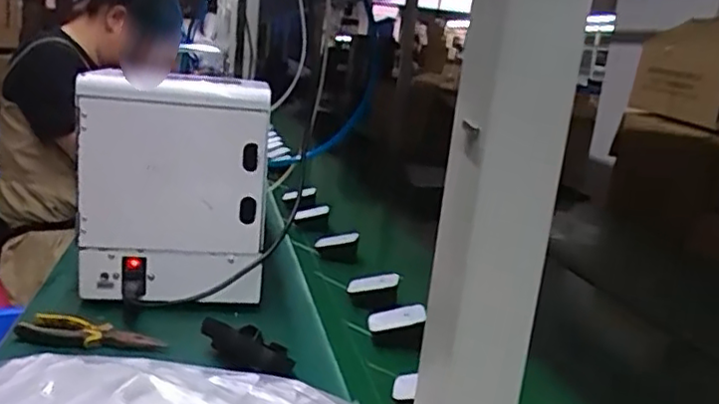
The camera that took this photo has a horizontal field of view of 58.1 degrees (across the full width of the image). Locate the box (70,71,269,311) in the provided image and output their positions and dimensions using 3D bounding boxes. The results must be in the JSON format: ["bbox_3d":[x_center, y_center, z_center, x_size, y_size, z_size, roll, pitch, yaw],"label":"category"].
[{"bbox_3d":[-0.225,-0.016,0.787,0.212,0.265,0.066,4,14,-6],"label":"box"}]

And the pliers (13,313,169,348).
[{"bbox_3d":[-0.291,0.142,0.695,0.152,0.020,0.040,6,14,3],"label":"pliers"}]

